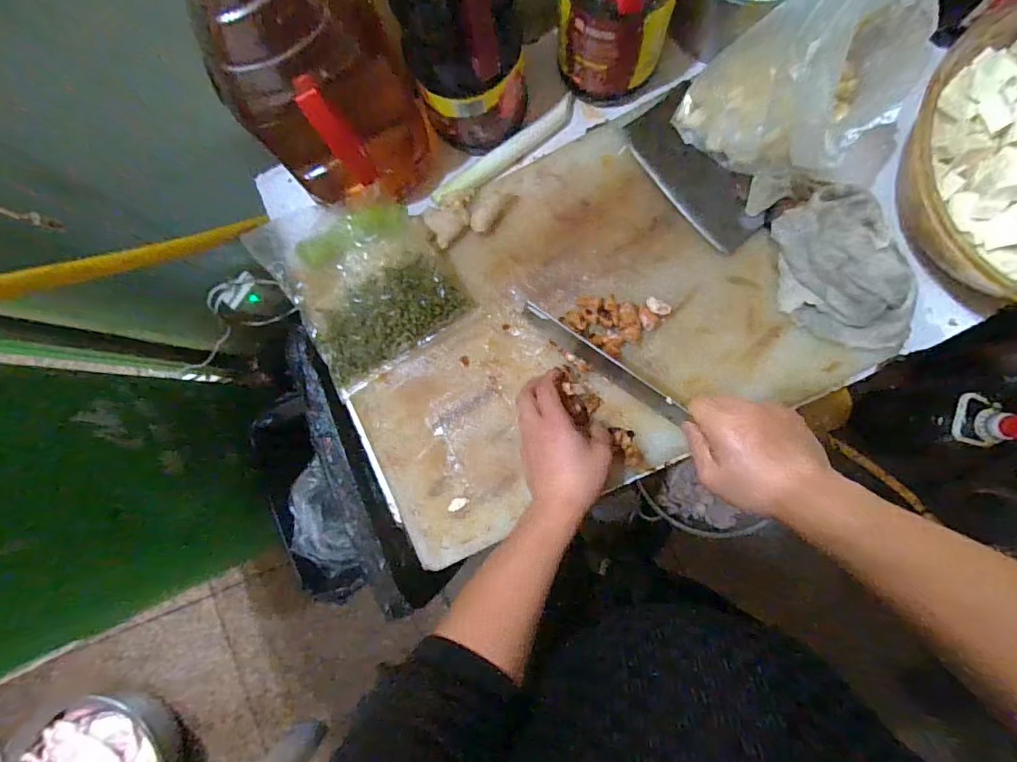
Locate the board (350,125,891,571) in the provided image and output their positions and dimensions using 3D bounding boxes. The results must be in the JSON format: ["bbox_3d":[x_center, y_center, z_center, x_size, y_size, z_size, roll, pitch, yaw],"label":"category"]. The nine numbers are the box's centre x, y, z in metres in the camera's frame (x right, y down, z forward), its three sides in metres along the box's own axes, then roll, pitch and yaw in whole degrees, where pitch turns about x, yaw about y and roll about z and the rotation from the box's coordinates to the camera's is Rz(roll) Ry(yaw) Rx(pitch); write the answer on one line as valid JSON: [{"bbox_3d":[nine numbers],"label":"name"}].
[{"bbox_3d":[0.056,-0.058,0.519,0.475,0.021,0.348,-25,85,3],"label":"board"}]

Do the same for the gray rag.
[{"bbox_3d":[0.333,-0.103,0.470,0.113,0.067,0.164,-28,85,2],"label":"gray rag"}]

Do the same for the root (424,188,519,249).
[{"bbox_3d":[-0.043,-0.188,0.526,0.098,0.020,0.052,-23,85,3],"label":"root"}]

